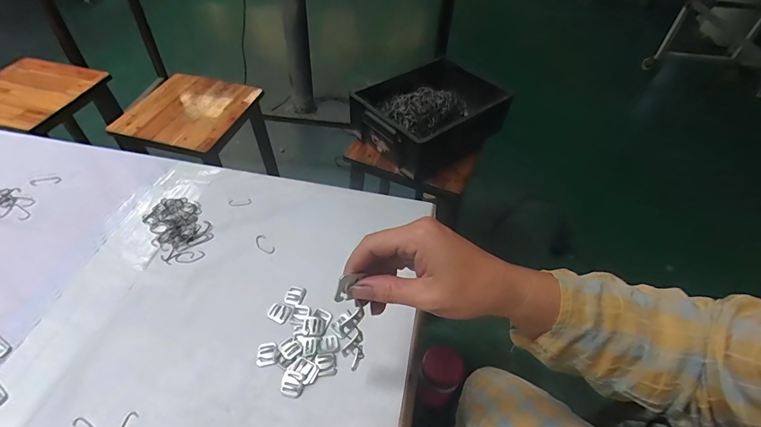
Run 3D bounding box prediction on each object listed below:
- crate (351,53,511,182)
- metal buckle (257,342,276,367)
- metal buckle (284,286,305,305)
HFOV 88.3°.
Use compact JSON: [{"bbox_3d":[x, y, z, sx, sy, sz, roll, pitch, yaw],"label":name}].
[{"bbox_3d":[0.127,-0.249,0.980,0.335,0.115,0.269,-32,57,-29],"label":"crate"},{"bbox_3d":[-0.134,0.164,0.458,0.022,0.004,0.027,-4,48,-8],"label":"metal buckle"},{"bbox_3d":[-0.111,0.106,0.511,0.024,0.004,0.026,12,48,7],"label":"metal buckle"}]

